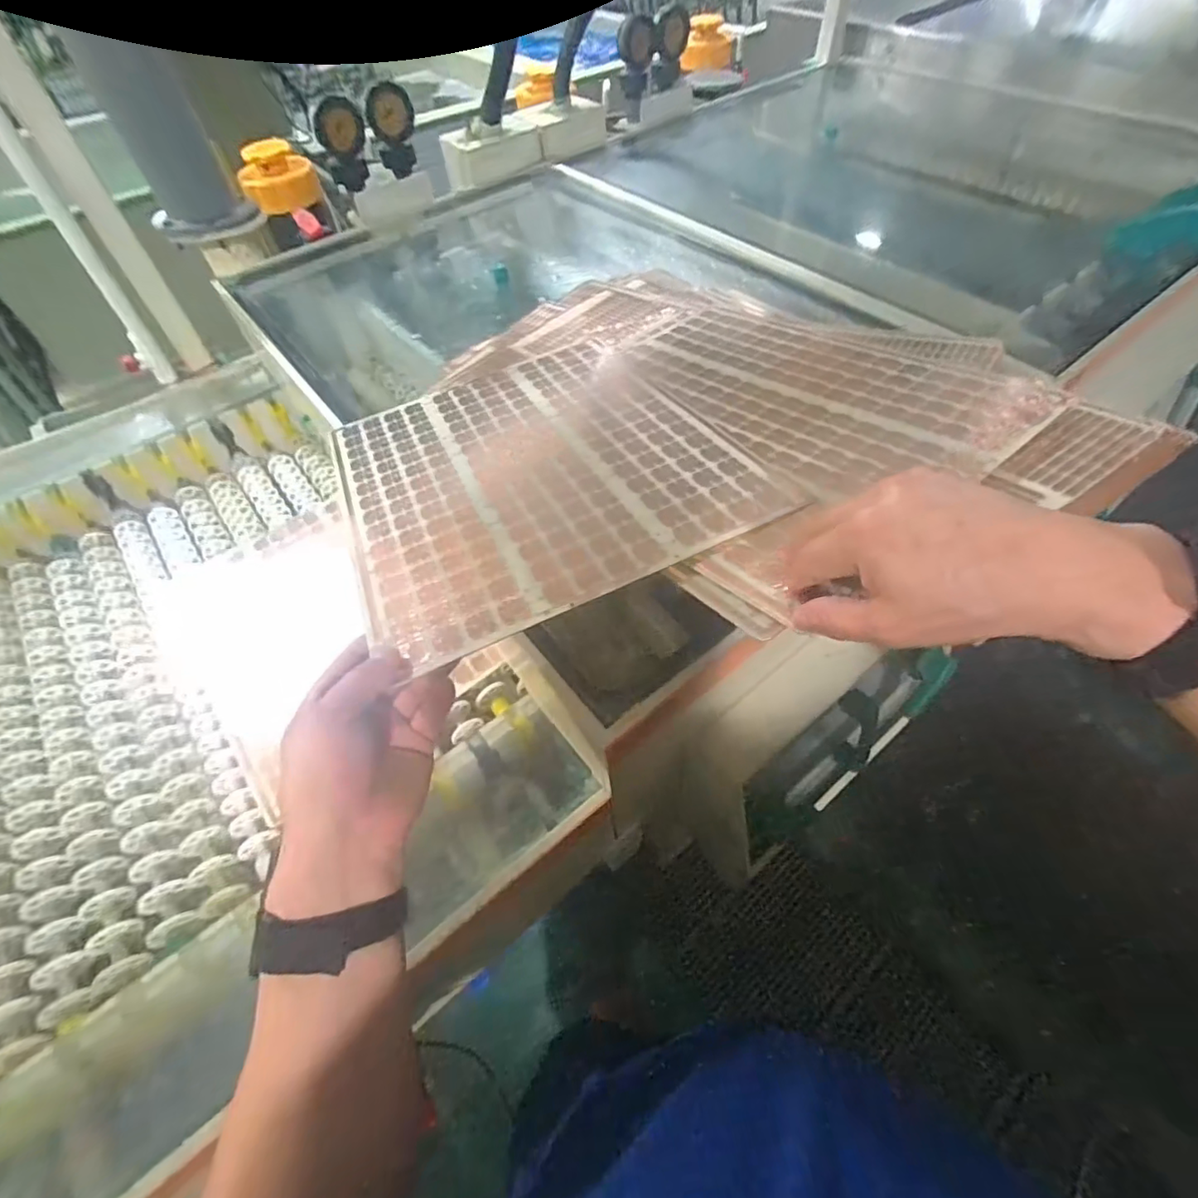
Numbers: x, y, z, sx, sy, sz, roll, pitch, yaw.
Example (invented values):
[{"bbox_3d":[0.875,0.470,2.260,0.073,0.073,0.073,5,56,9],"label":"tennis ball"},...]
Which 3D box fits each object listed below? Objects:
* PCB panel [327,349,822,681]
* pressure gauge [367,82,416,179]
[{"bbox_3d":[-0.071,-0.126,0.504,0.319,0.005,0.378,-24,48,-11],"label":"PCB panel"},{"bbox_3d":[-0.335,-0.768,0.899,0.068,0.120,0.045,-17,57,-9],"label":"pressure gauge"}]

